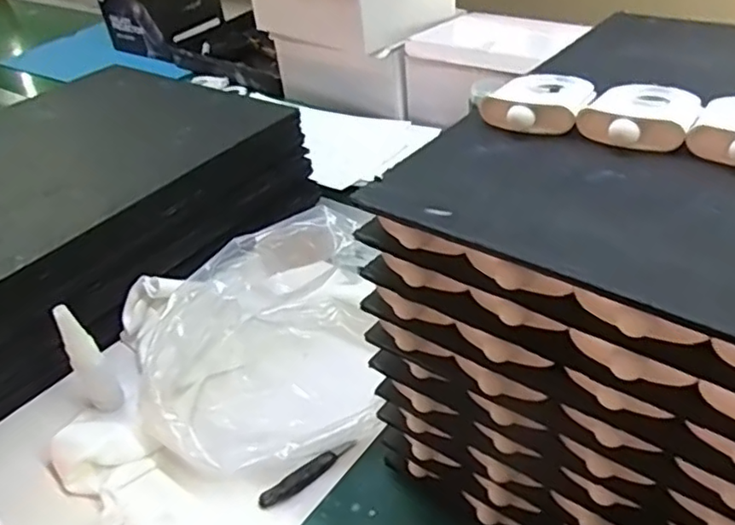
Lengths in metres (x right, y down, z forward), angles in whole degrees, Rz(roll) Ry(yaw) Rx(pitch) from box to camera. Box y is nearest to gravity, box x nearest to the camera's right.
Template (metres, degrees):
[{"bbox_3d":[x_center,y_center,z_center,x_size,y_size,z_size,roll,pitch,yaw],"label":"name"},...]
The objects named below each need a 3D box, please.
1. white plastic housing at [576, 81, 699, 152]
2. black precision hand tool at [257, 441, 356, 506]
[{"bbox_3d":[0.165,-0.093,0.378,0.057,0.016,0.086,16,43,28],"label":"white plastic housing"},{"bbox_3d":[-0.044,0.160,0.486,0.084,0.009,0.012,-27,42,-25],"label":"black precision hand tool"}]

